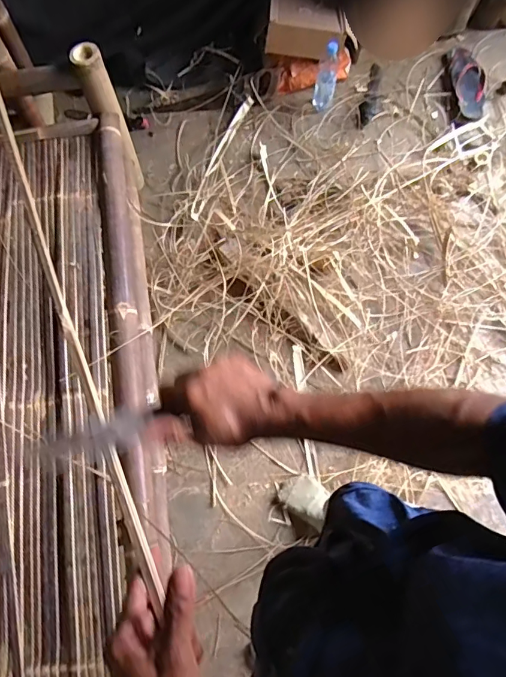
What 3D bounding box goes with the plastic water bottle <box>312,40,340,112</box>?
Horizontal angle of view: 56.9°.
[{"bbox_3d":[0.251,-0.887,1.579,0.072,0.208,0.078,0,75,-1],"label":"plastic water bottle"}]

